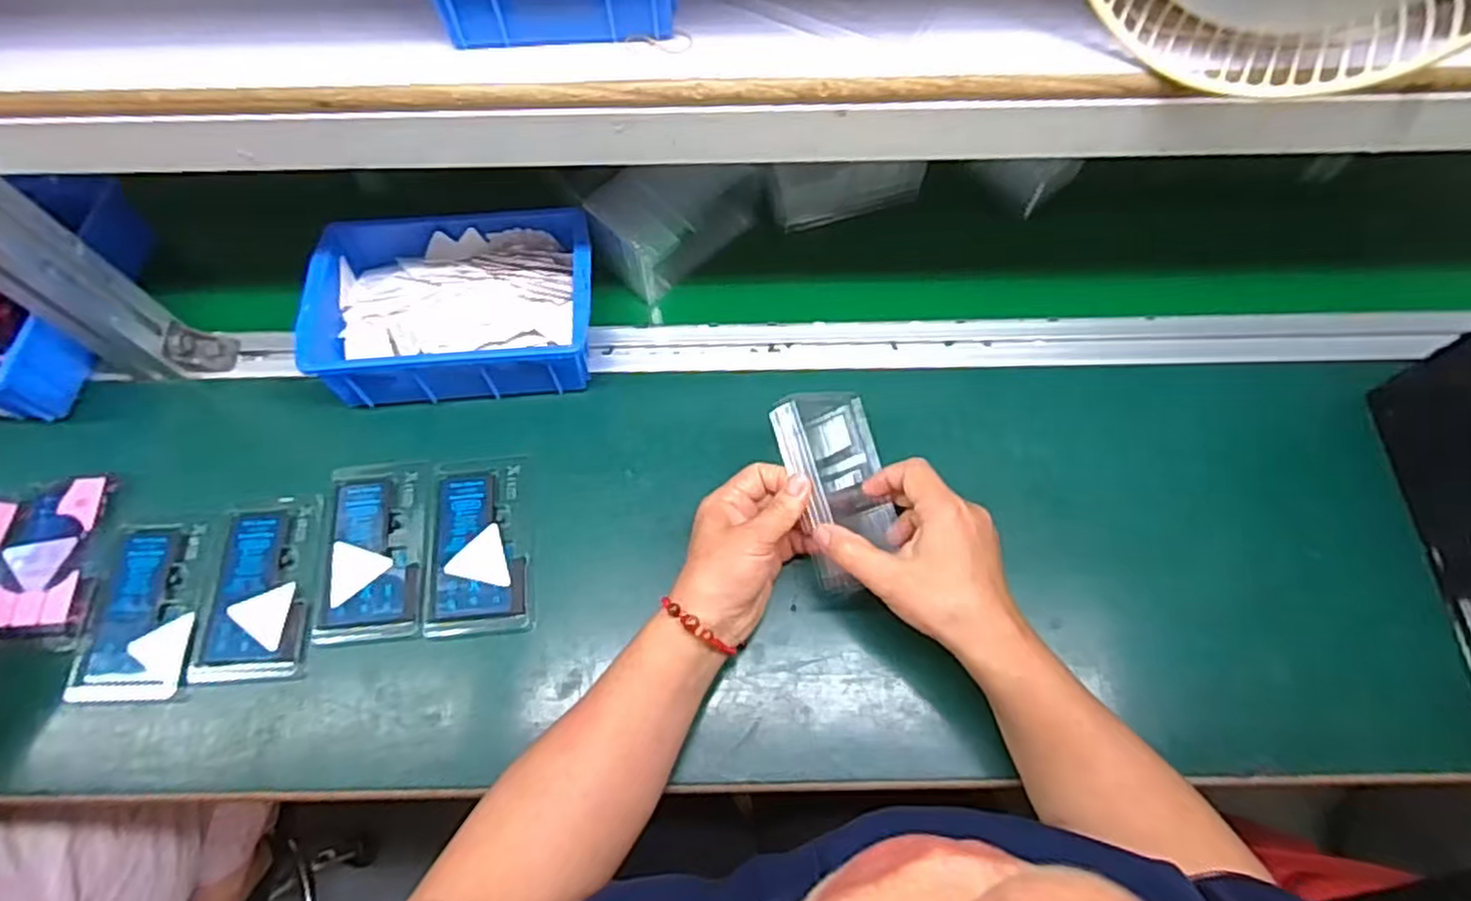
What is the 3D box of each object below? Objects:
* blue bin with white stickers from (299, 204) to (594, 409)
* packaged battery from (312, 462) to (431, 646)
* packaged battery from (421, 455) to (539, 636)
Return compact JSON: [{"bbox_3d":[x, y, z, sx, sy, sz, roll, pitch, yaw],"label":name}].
[{"bbox_3d":[-0.208,-0.109,0.581,0.203,0.075,0.148,-1,66,-1],"label":"blue bin with white stickers"},{"bbox_3d":[-0.252,0.069,0.530,0.070,0.013,0.128,-6,60,-2],"label":"packaged battery"},{"bbox_3d":[-0.178,0.063,0.525,0.072,0.005,0.126,-6,60,-2],"label":"packaged battery"}]

